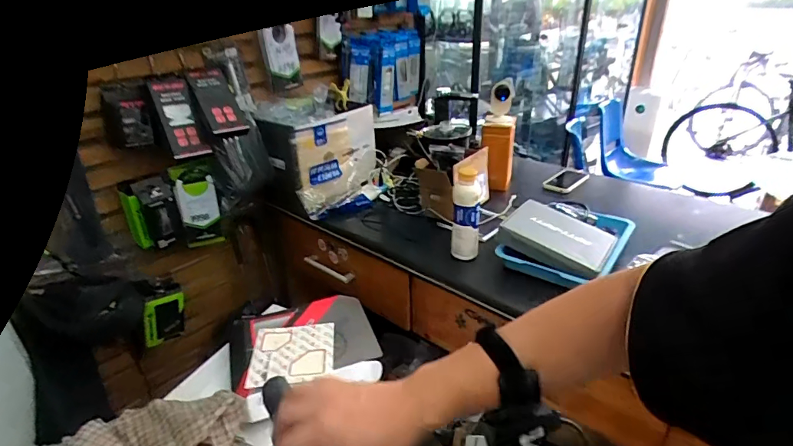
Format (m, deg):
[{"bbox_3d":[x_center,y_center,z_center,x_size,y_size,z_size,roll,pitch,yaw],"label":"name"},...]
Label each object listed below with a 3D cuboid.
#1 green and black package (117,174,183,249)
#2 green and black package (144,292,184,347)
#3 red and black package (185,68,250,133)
[{"bbox_3d":[-0.627,-0.024,1.141,0.118,0.174,0.062,-19,32,-30],"label":"green and black package"},{"bbox_3d":[-0.627,0.257,1.198,0.097,0.181,0.033,-12,42,-37],"label":"green and black package"},{"bbox_3d":[-0.467,-0.319,1.160,0.103,0.050,0.188,-18,69,-28],"label":"red and black package"}]

